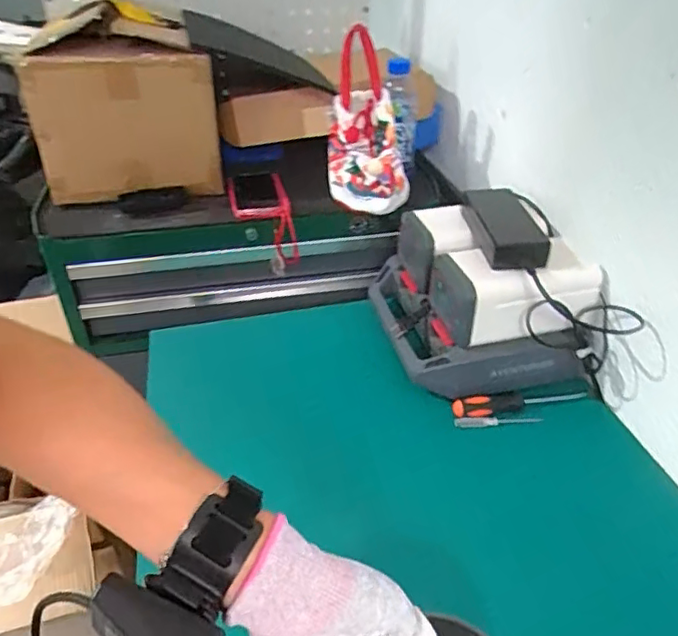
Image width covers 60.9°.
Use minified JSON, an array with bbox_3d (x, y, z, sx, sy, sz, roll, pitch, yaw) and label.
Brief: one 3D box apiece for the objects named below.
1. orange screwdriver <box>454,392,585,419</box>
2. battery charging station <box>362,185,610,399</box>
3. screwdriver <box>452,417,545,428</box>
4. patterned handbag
[{"bbox_3d":[0.235,0.106,0.751,0.183,0.026,0.024,-9,36,-13],"label":"orange screwdriver"},{"bbox_3d":[0.198,-0.041,0.804,0.241,0.176,0.262,-4,35,-6],"label":"battery charging station"},{"bbox_3d":[0.204,0.132,0.734,0.113,0.016,0.010,-3,35,-4],"label":"screwdriver"},{"bbox_3d":[0.047,-0.307,0.929,0.131,0.233,0.145,0,35,0],"label":"patterned handbag"}]

